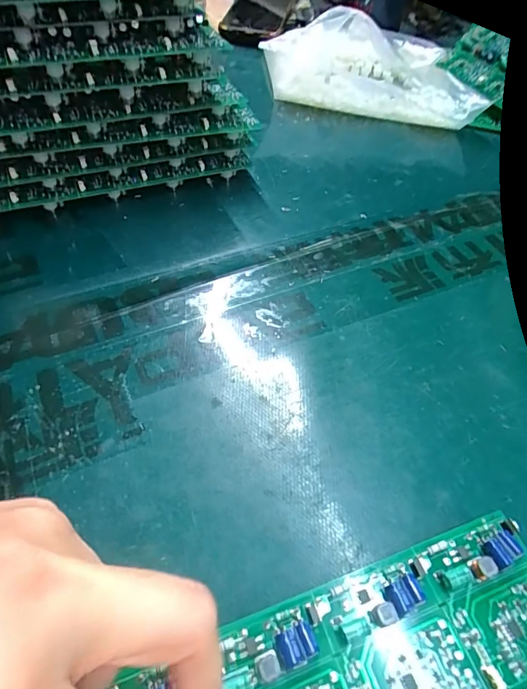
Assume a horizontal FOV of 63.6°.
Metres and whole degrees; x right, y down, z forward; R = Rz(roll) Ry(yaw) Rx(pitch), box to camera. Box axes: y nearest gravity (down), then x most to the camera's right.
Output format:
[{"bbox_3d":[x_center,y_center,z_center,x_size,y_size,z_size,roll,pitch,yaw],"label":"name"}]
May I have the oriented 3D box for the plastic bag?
[{"bbox_3d":[0.120,-0.308,0.459,0.211,0.070,0.169,14,53,6],"label":"plastic bag"}]

